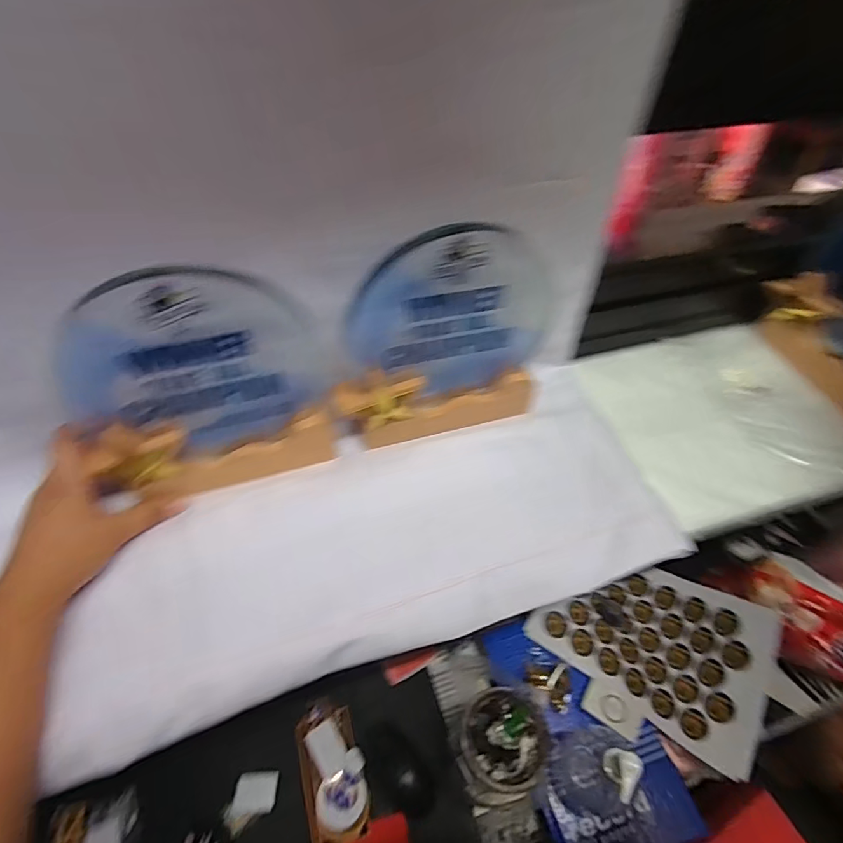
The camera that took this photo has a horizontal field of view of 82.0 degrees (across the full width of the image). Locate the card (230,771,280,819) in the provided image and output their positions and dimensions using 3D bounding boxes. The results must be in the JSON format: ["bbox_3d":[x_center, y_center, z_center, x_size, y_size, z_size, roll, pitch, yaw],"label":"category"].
[{"bbox_3d":[-0.208,0.468,0.610,0.053,0.004,0.044,-3,40,-4],"label":"card"}]

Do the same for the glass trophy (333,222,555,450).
[{"bbox_3d":[0.023,-0.065,0.409,0.185,0.184,0.033,-14,50,-14],"label":"glass trophy"}]

